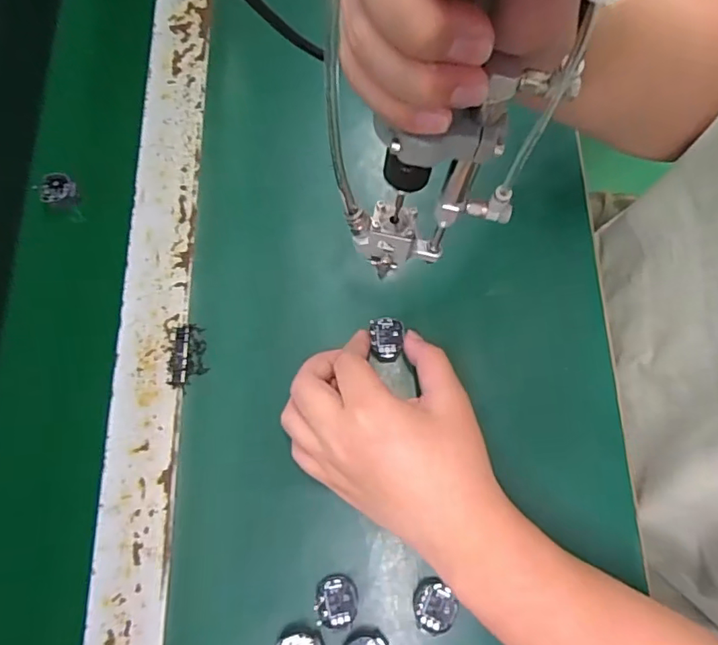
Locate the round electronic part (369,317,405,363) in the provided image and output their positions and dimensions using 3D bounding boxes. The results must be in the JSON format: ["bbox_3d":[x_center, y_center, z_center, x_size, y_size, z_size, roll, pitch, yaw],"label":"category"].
[{"bbox_3d":[0.020,0.011,0.365,0.023,0.011,0.030,-1,72,2],"label":"round electronic part"}]

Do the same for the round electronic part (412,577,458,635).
[{"bbox_3d":[0.044,0.171,0.314,0.026,0.012,0.027,-1,74,2],"label":"round electronic part"}]

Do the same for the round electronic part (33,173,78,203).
[{"bbox_3d":[-0.240,-0.106,0.413,0.026,0.008,0.024,-1,74,2],"label":"round electronic part"}]

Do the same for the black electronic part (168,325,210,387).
[{"bbox_3d":[-0.120,0.022,0.367,0.025,0.004,0.044,-5,74,1],"label":"black electronic part"}]

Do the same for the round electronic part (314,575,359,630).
[{"bbox_3d":[-0.014,0.171,0.317,0.025,0.011,0.027,-1,74,2],"label":"round electronic part"}]

